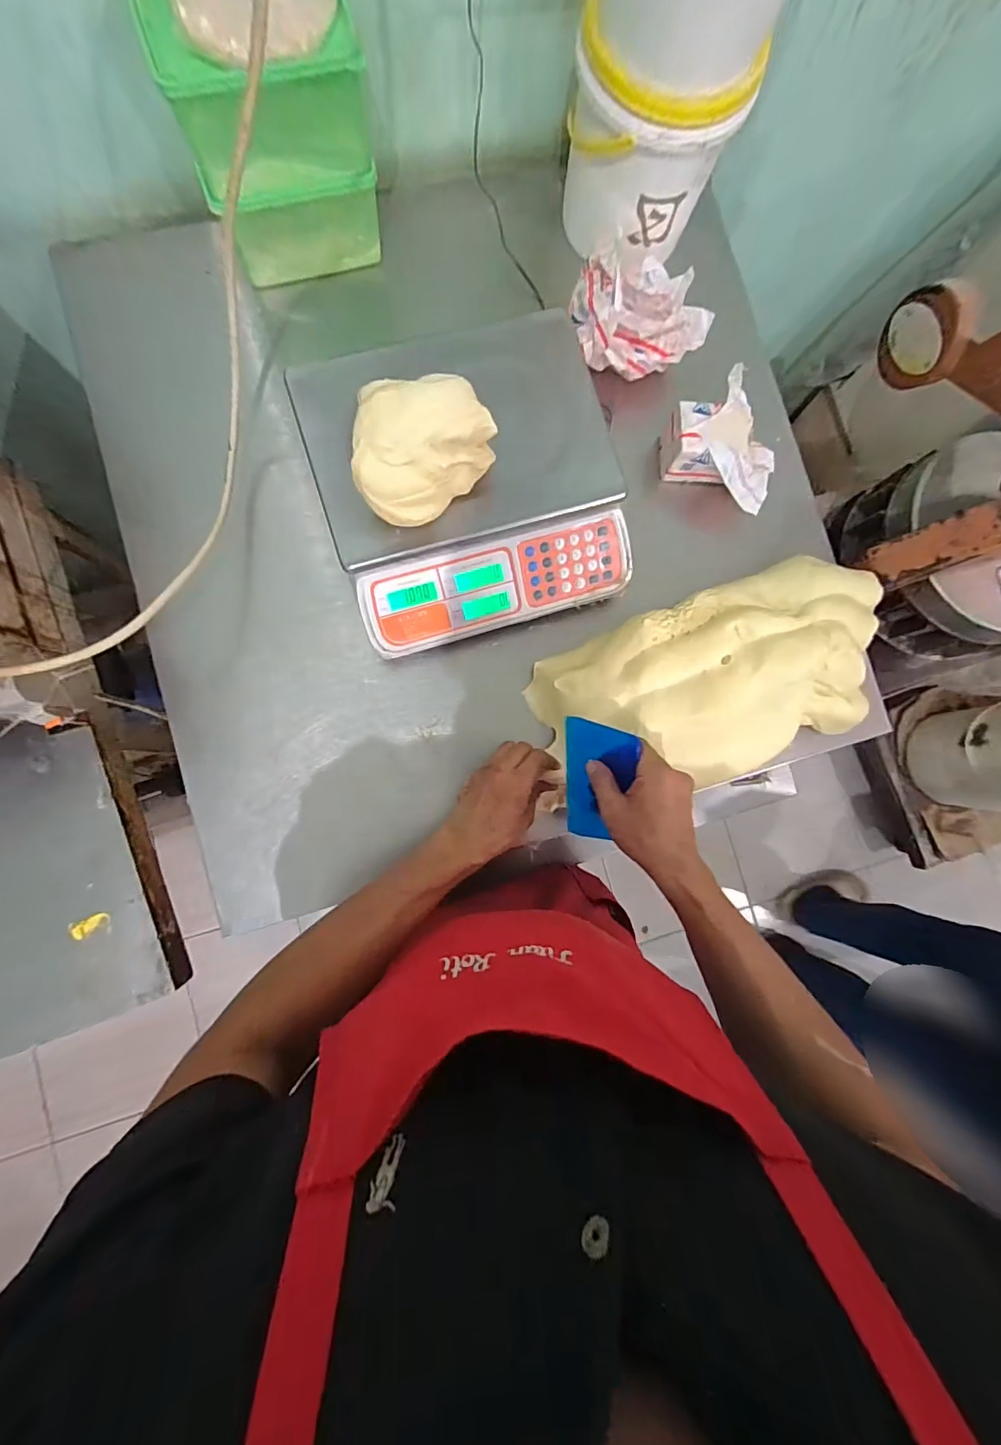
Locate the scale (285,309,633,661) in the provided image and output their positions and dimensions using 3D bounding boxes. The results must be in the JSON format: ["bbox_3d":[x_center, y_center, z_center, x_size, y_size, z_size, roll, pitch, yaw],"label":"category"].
[{"bbox_3d":[-0.034,-0.271,0.564,0.328,0.089,0.316,-17,87,-6],"label":"scale"}]

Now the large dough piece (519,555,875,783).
[{"bbox_3d":[0.268,-0.049,0.603,0.436,0.069,0.221,-19,87,-7],"label":"large dough piece"}]

